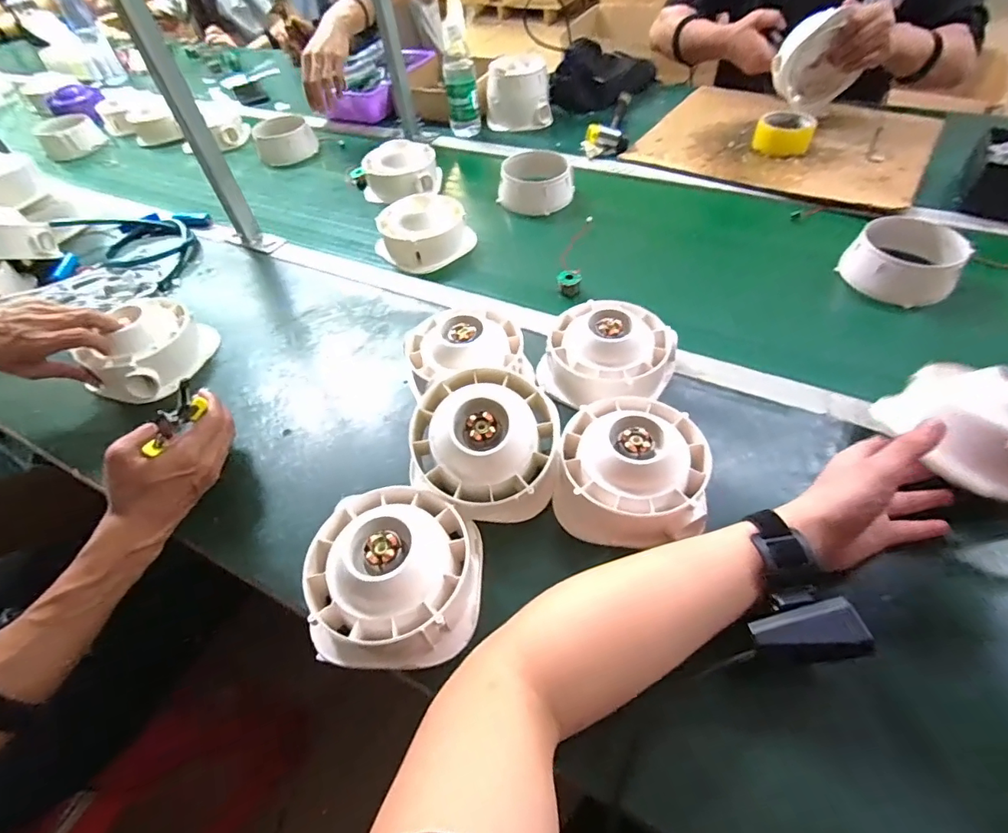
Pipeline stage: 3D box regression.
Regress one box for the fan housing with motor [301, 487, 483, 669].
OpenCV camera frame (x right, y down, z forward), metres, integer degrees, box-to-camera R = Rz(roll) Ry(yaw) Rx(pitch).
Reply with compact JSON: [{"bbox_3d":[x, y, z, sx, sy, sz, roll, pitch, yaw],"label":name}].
[{"bbox_3d":[-0.091,0.122,0.394,0.134,0.064,0.138,-1,52,5],"label":"fan housing with motor"}]

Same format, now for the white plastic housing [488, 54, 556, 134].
[{"bbox_3d":[0.033,-0.664,1.008,0.133,0.105,0.133,0,52,5],"label":"white plastic housing"}]

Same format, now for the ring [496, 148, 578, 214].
[{"bbox_3d":[0.056,-0.397,0.820,0.122,0.055,0.122,1,53,6],"label":"ring"}]

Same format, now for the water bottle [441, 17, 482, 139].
[{"bbox_3d":[-0.083,-0.654,0.956,0.062,0.201,0.076,-4,52,2],"label":"water bottle"}]

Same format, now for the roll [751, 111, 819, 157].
[{"bbox_3d":[0.487,-0.492,0.847,0.091,0.040,0.091,21,57,20],"label":"roll"}]

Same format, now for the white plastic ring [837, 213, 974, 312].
[{"bbox_3d":[0.512,-0.208,0.618,0.128,0.051,0.127,25,59,22],"label":"white plastic ring"}]

